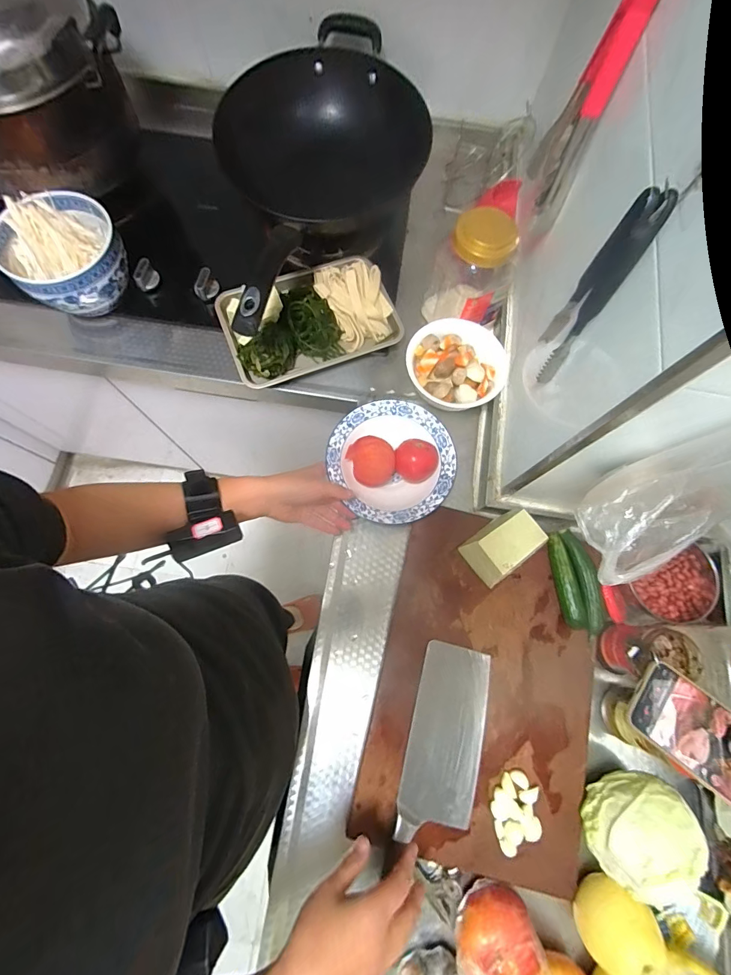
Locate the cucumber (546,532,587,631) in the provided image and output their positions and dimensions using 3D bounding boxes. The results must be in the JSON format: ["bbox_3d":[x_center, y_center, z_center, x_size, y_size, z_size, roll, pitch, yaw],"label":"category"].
[{"bbox_3d":[0.261,0.126,0.528,0.028,0.027,0.124,-11,75,-5],"label":"cucumber"}]

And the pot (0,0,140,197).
[{"bbox_3d":[-0.477,-0.562,0.529,0.259,0.187,0.242,-38,79,-12],"label":"pot"}]

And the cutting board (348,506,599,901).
[{"bbox_3d":[0.160,0.249,0.502,0.281,0.018,0.398,14,74,2],"label":"cutting board"}]

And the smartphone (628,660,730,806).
[{"bbox_3d":[0.348,0.254,0.391,0.165,0.012,0.078,37,76,8],"label":"smartphone"}]

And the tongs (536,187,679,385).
[{"bbox_3d":[0.205,-0.174,0.366,0.025,0.189,0.052,15,74,2],"label":"tongs"}]

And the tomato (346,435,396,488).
[{"bbox_3d":[0.008,-0.034,0.559,0.061,0.065,0.063,1,74,-2],"label":"tomato"}]

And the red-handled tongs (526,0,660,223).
[{"bbox_3d":[0.238,-0.415,0.426,0.041,0.211,0.075,20,74,4],"label":"red-handled tongs"}]

